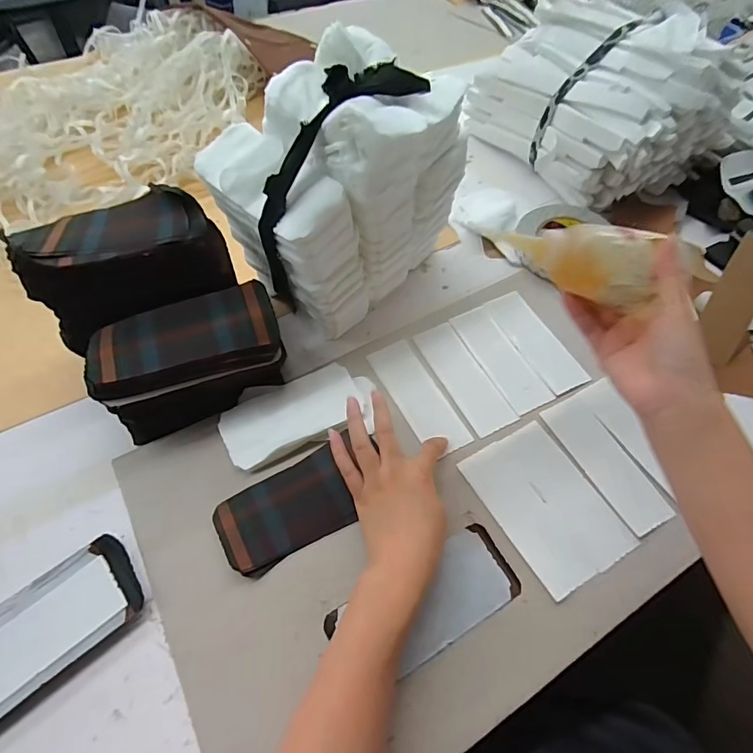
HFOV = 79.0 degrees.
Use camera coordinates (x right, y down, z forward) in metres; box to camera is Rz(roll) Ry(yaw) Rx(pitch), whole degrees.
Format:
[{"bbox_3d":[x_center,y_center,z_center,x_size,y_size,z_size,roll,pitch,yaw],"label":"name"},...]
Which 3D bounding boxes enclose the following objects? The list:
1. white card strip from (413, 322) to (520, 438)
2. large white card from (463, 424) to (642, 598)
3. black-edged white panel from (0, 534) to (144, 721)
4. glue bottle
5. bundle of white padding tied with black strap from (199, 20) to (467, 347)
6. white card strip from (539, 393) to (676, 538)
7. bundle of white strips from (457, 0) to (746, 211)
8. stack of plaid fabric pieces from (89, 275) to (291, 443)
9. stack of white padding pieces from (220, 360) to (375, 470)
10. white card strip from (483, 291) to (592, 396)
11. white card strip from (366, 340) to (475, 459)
[{"bbox_3d":[0.100,-0.002,0.524,0.053,0.004,0.147,-23,61,-14],"label":"white card strip"},{"bbox_3d":[0.164,0.122,0.446,0.102,0.006,0.146,-26,62,-16],"label":"large white card"},{"bbox_3d":[-0.282,0.211,0.371,0.165,0.019,0.084,-34,65,-20],"label":"black-edged white panel"},{"bbox_3d":[0.159,-0.097,0.367,0.126,0.041,0.047,16,59,2],"label":"glue bottle"},{"bbox_3d":[-0.036,-0.195,0.499,0.166,0.240,0.229,37,65,20],"label":"bundle of white padding tied with black strap"},{"bbox_3d":[0.231,0.085,0.463,0.048,0.007,0.145,-28,60,-3],"label":"white card strip"},{"bbox_3d":[0.318,-0.406,0.671,0.210,0.188,0.317,-32,64,-19],"label":"bundle of white strips"},{"bbox_3d":[-0.181,-0.014,0.463,0.175,0.093,0.090,-20,61,-13],"label":"stack of plaid fabric pieces"},{"bbox_3d":[-0.080,0.040,0.482,0.157,0.012,0.083,-17,60,-11],"label":"stack of white padding pieces"},{"bbox_3d":[0.193,-0.045,0.551,0.050,0.009,0.151,-25,60,-8],"label":"white card strip"},{"bbox_3d":[0.047,0.021,0.506,0.052,0.004,0.145,-26,63,-12],"label":"white card strip"}]

